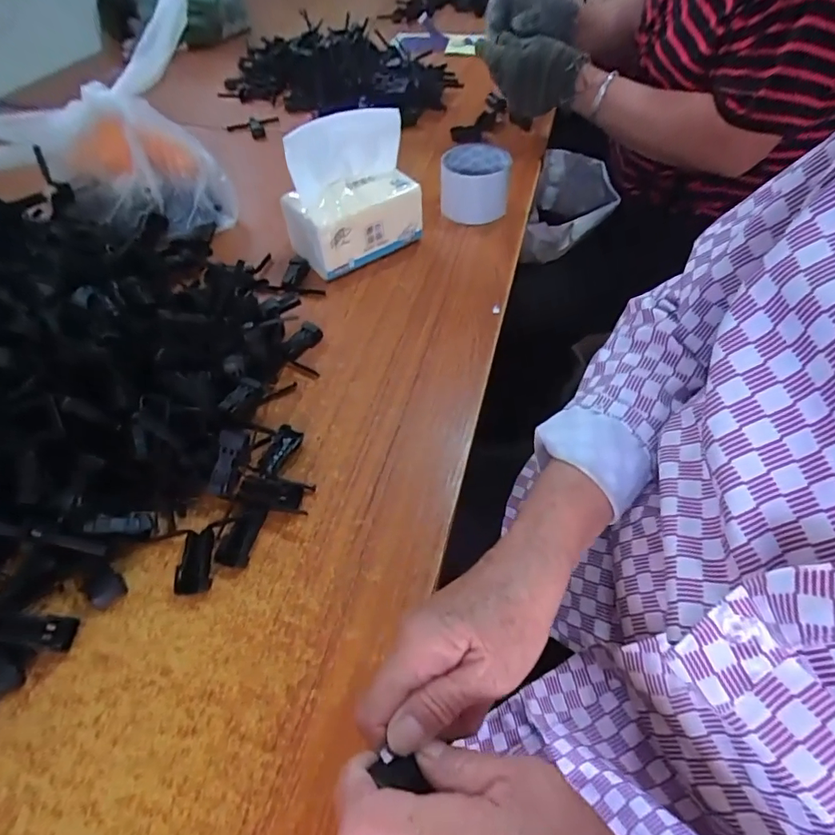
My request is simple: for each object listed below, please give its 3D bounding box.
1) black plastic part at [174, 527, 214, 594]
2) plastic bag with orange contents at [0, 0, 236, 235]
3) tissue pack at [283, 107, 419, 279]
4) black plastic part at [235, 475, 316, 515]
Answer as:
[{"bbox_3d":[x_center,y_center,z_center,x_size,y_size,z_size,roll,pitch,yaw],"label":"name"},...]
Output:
[{"bbox_3d":[-0.155,0.101,0.339,0.019,0.014,0.046,-6,51,-2],"label":"black plastic part"},{"bbox_3d":[-0.364,-0.311,0.551,0.272,0.184,0.126,-19,53,-12],"label":"plastic bag with orange contents"},{"bbox_3d":[-0.075,-0.249,0.540,0.137,0.138,0.095,-33,57,-22],"label":"tissue pack"},{"bbox_3d":[-0.112,0.059,0.368,0.061,0.019,0.031,5,52,6],"label":"black plastic part"}]

